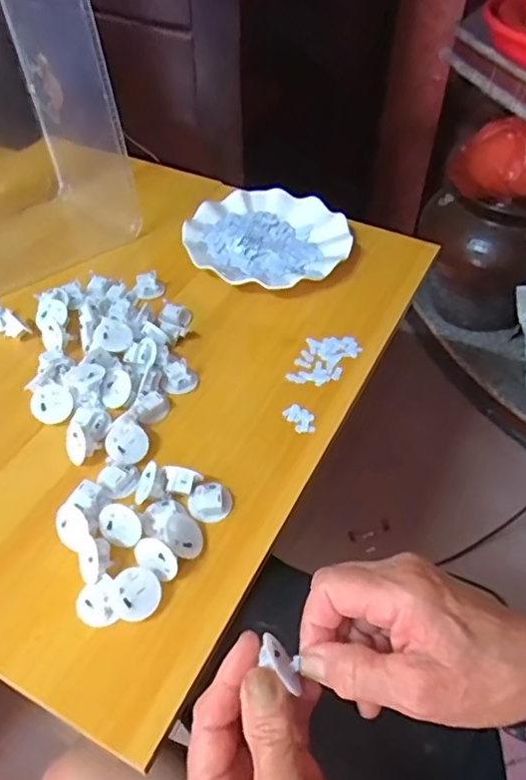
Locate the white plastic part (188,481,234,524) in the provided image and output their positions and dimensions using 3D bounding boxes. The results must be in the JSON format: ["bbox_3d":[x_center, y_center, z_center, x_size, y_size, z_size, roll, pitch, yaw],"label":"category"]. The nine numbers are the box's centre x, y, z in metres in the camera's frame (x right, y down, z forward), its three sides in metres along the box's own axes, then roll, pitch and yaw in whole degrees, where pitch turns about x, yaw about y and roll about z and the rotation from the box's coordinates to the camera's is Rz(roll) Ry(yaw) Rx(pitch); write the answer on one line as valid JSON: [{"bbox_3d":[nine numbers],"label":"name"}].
[{"bbox_3d":[-0.040,0.084,0.455,0.031,0.015,0.029,0,47,-1],"label":"white plastic part"}]

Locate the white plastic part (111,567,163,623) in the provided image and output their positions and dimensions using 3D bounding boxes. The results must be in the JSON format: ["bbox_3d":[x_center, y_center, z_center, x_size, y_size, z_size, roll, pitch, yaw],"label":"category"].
[{"bbox_3d":[-0.083,0.134,0.396,0.031,0.009,0.033,38,63,-5],"label":"white plastic part"}]

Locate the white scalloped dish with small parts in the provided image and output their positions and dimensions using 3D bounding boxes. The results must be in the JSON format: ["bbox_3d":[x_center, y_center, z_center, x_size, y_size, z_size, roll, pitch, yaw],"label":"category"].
[{"bbox_3d":[0.005,-0.173,0.692,0.183,0.021,0.178,0,47,-1],"label":"white scalloped dish with small parts"}]

